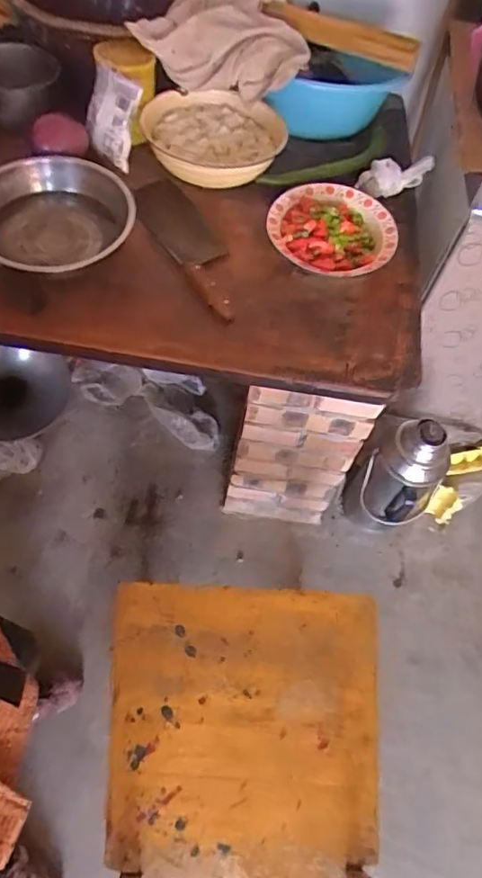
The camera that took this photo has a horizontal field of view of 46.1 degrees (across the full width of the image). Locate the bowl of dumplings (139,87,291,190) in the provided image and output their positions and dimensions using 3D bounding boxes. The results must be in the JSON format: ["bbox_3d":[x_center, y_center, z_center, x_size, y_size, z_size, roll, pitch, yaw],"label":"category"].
[{"bbox_3d":[-0.051,-0.536,1.009,0.240,0.058,0.231,4,59,-6],"label":"bowl of dumplings"}]

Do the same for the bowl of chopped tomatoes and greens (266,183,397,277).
[{"bbox_3d":[0.154,-0.355,0.943,0.207,0.046,0.192,4,59,-6],"label":"bowl of chopped tomatoes and greens"}]

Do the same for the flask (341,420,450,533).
[{"bbox_3d":[0.337,0.099,1.269,0.175,0.368,0.134,34,61,16],"label":"flask"}]

